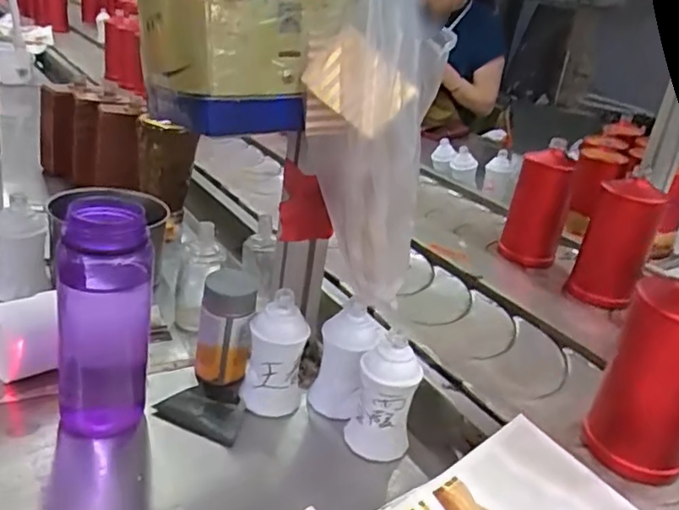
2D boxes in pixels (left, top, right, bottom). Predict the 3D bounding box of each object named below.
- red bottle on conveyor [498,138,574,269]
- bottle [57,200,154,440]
[{"bbox_3d":[0.313,-0.079,0.937,0.085,0.173,0.076,17,26,17],"label":"red bottle on conveyor"},{"bbox_3d":[-0.200,0.051,0.510,0.077,0.196,0.084,-3,27,-24],"label":"bottle"}]

